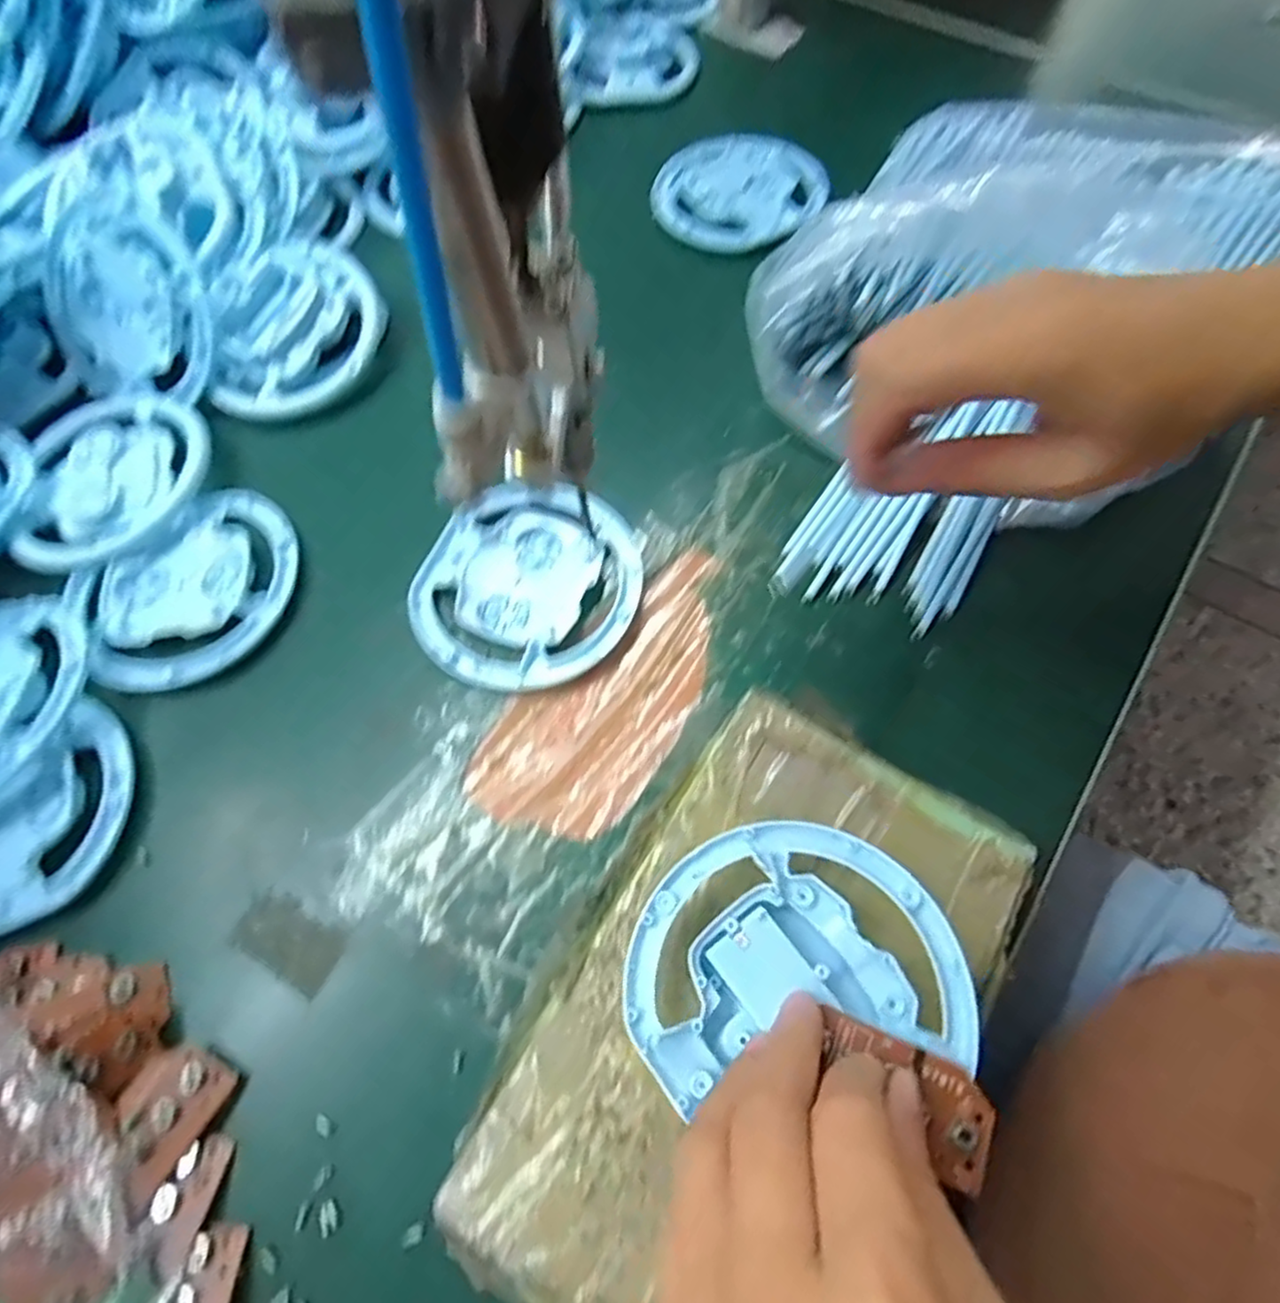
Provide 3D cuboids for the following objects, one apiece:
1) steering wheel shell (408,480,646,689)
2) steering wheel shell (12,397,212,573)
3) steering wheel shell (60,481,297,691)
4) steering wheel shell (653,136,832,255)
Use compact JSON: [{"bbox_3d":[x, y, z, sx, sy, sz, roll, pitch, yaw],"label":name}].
[{"bbox_3d":[-0.052,-0.032,0.328,0.101,0.010,0.105,0,66,0],"label":"steering wheel shell"},{"bbox_3d":[-0.266,-0.087,0.354,0.082,0.008,0.103,-1,66,0],"label":"steering wheel shell"},{"bbox_3d":[-0.212,-0.033,0.330,0.095,0.011,0.099,0,66,0],"label":"steering wheel shell"},{"bbox_3d":[0.062,-0.284,0.434,0.105,0.013,0.092,-6,66,-3],"label":"steering wheel shell"}]

